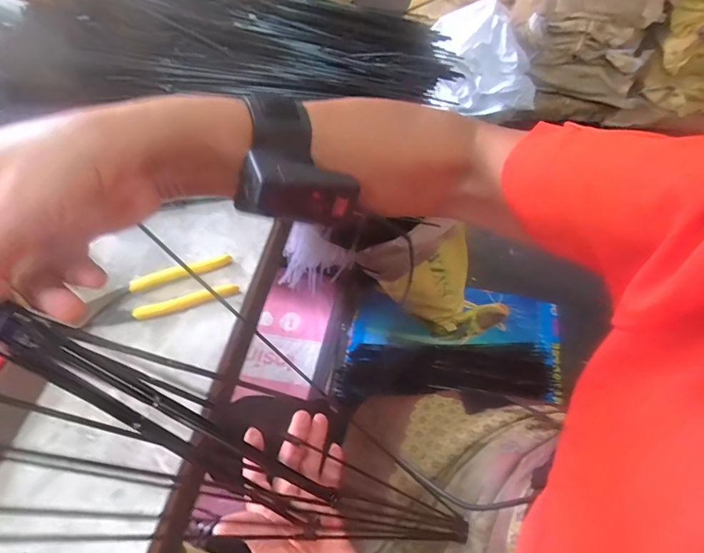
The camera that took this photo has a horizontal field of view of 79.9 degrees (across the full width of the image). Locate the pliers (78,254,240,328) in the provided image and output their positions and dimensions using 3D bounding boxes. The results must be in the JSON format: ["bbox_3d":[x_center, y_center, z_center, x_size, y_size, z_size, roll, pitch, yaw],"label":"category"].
[{"bbox_3d":[-0.199,0.018,0.438,0.153,0.015,0.053,-18,58,-8],"label":"pliers"}]

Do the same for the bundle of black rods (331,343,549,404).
[{"bbox_3d":[0.243,0.246,1.136,0.581,0.066,0.159,-1,58,2],"label":"bundle of black rods"}]

